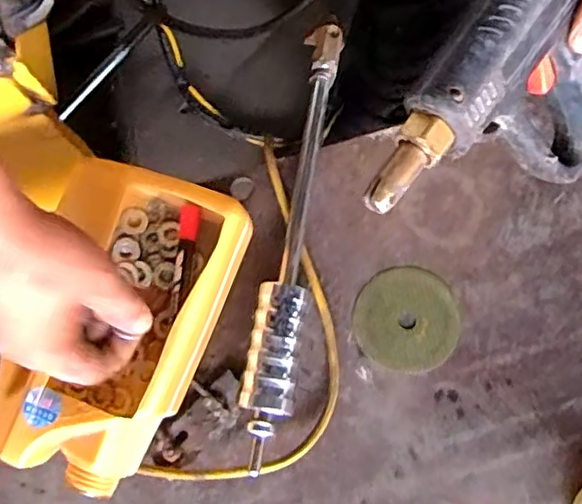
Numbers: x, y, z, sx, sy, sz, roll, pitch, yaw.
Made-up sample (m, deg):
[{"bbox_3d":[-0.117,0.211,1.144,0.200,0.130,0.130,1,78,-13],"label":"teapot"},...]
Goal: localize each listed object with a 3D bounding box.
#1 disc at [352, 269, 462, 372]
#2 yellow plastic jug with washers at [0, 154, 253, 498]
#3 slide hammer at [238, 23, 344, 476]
[{"bbox_3d":[0.099,0.058,0.529,0.087,0.004,0.087,0,81,0],"label":"disc"},{"bbox_3d":[-0.136,0.059,0.492,0.127,0.091,0.240,21,74,4],"label":"yellow plastic jug with washers"},{"bbox_3d":[0.003,-0.022,0.519,0.041,0.045,0.395,9,80,1],"label":"slide hammer"}]

